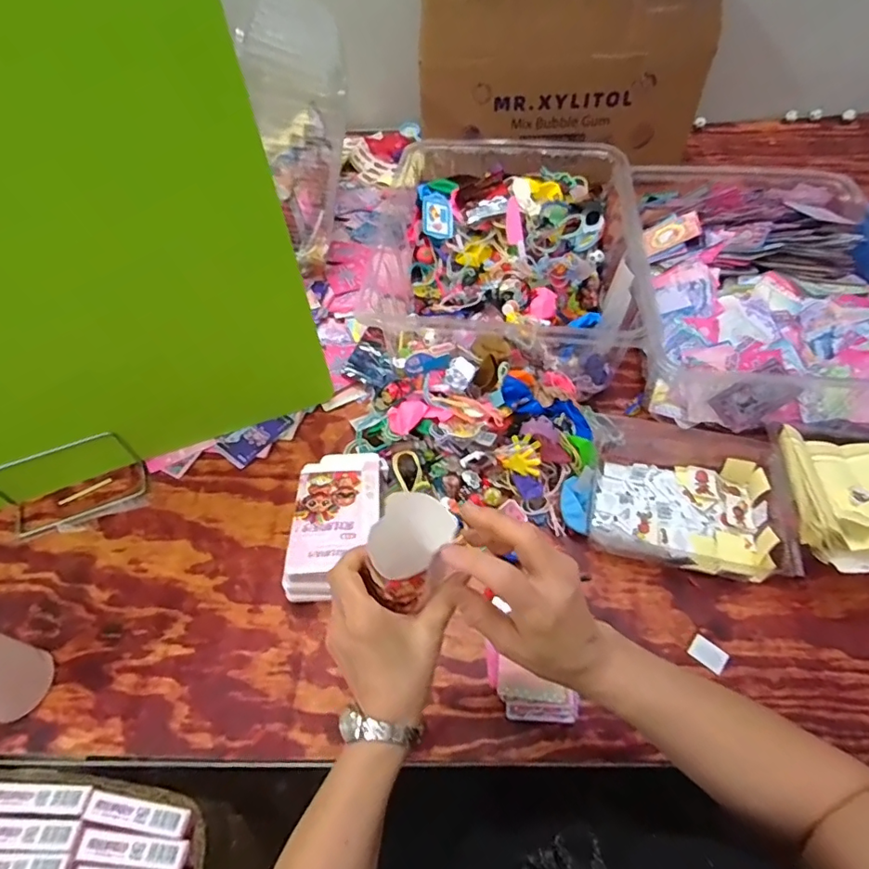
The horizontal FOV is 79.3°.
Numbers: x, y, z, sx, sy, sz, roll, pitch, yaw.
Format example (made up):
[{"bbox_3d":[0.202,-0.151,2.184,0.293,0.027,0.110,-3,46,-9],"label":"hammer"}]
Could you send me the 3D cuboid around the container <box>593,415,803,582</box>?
[{"bbox_3d":[0.285,0.058,0.605,0.211,0.056,0.199,11,55,9],"label":"container"}]

